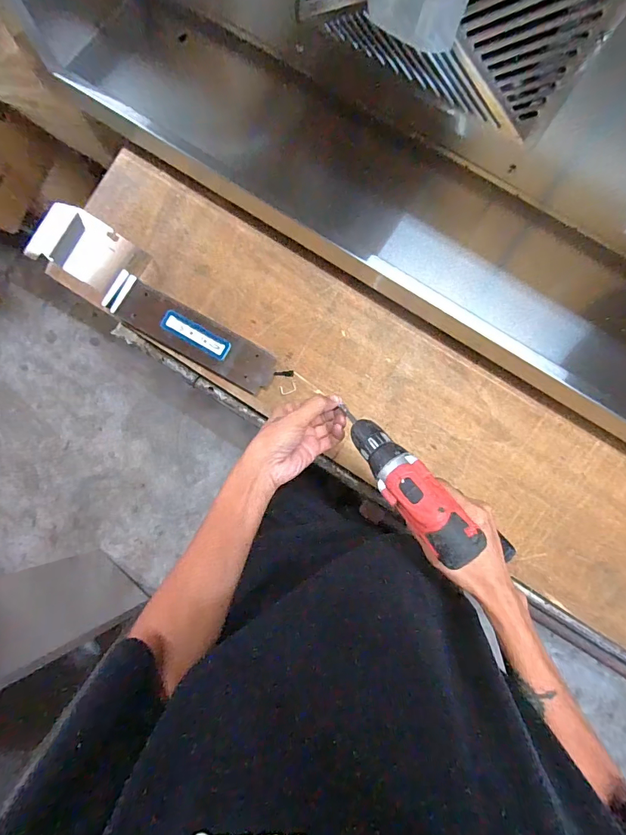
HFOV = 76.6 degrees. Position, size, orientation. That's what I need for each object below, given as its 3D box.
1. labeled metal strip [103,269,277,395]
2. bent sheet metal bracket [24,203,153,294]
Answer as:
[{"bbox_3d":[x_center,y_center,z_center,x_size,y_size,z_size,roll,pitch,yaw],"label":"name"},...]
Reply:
[{"bbox_3d":[-0.199,-0.140,0.659,0.295,0.027,0.074,30,91,4],"label":"labeled metal strip"},{"bbox_3d":[-0.374,-0.280,0.669,0.174,0.037,0.108,31,91,4],"label":"bent sheet metal bracket"}]

